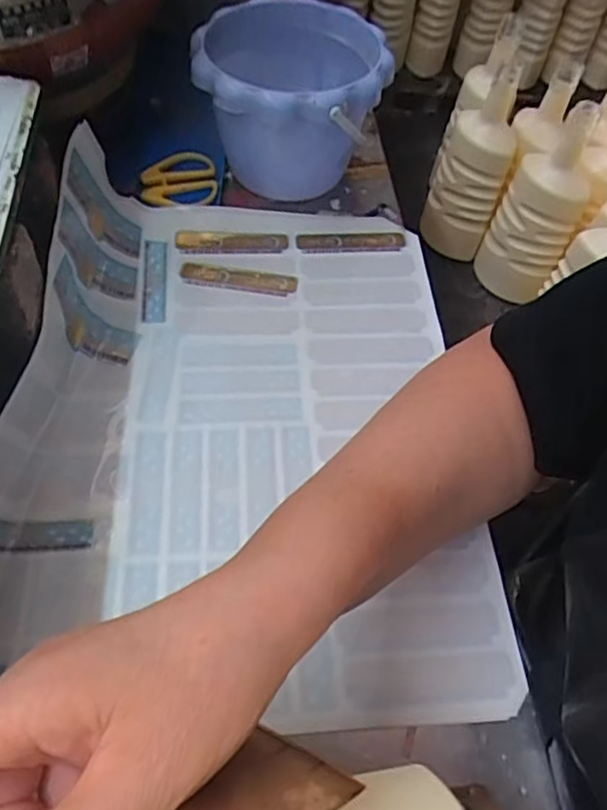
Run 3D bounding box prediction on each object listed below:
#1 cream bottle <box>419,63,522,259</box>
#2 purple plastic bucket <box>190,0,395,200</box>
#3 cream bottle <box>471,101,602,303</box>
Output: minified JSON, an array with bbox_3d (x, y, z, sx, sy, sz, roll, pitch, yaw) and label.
[{"bbox_3d":[0.228,-0.323,0.847,0.086,0.236,0.110,18,55,5],"label":"cream bottle"},{"bbox_3d":[-0.012,-0.244,0.539,0.145,0.131,0.156,2,57,-3],"label":"purple plastic bucket"},{"bbox_3d":[0.292,-0.238,0.795,0.092,0.239,0.093,20,56,6],"label":"cream bottle"}]

